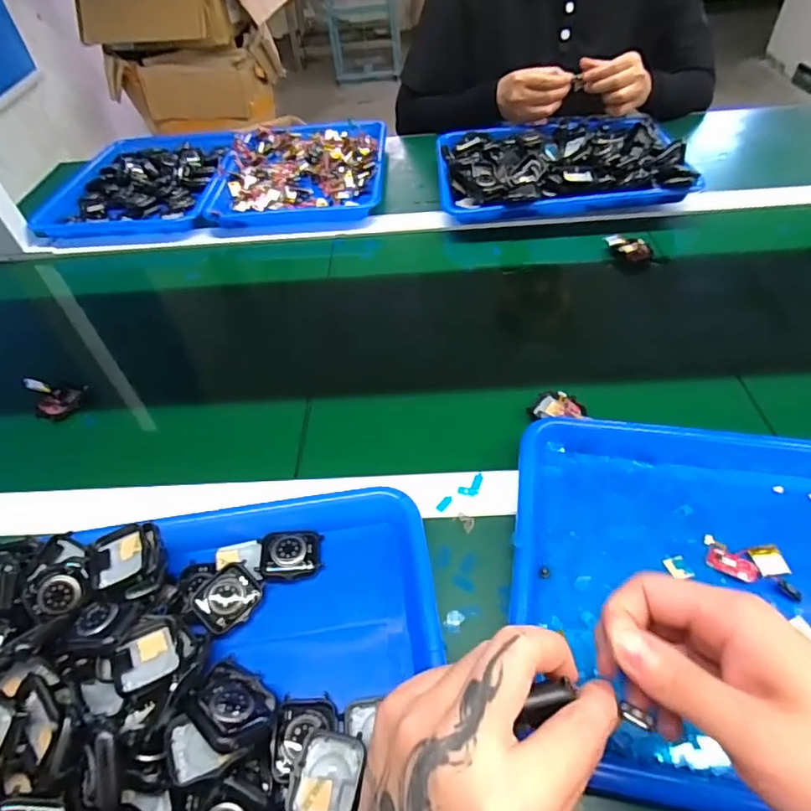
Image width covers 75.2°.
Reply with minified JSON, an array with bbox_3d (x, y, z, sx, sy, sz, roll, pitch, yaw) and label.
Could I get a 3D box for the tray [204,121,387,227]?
[{"bbox_3d":[-0.160,-0.377,0.832,0.253,0.036,0.290,-3,50,1],"label":"tray"}]

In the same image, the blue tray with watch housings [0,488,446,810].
[{"bbox_3d":[-0.142,0.172,0.317,0.334,0.054,0.252,-9,50,-4],"label":"blue tray with watch housings"}]

